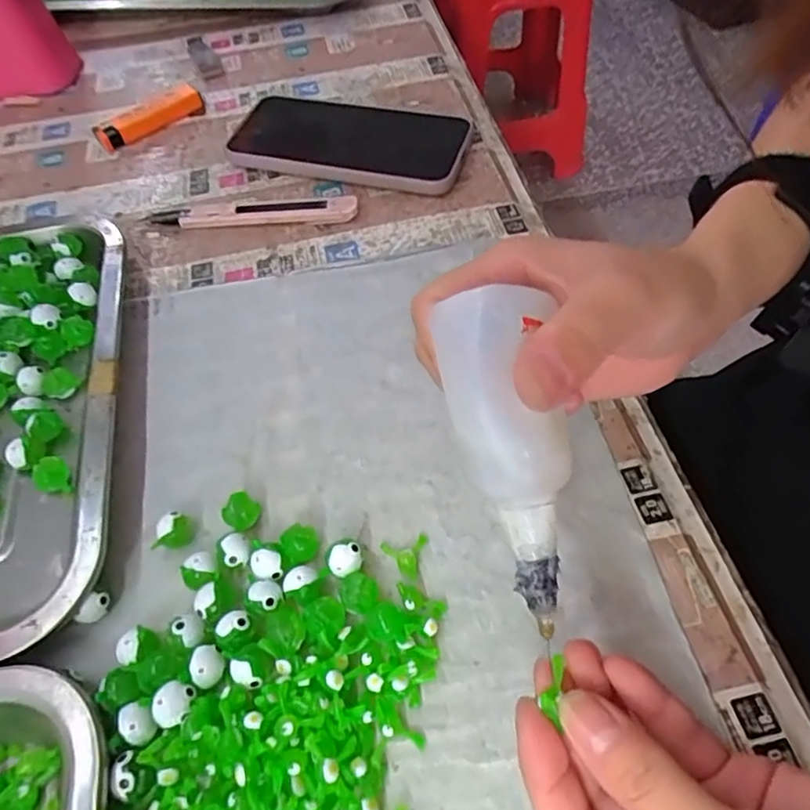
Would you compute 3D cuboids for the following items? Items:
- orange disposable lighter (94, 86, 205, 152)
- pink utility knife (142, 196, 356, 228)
[{"bbox_3d":[-0.187,-0.212,0.443,0.081,0.016,0.025,-36,60,-20],"label":"orange disposable lighter"},{"bbox_3d":[-0.096,-0.123,0.377,0.133,0.015,0.017,1,55,4],"label":"pink utility knife"}]

